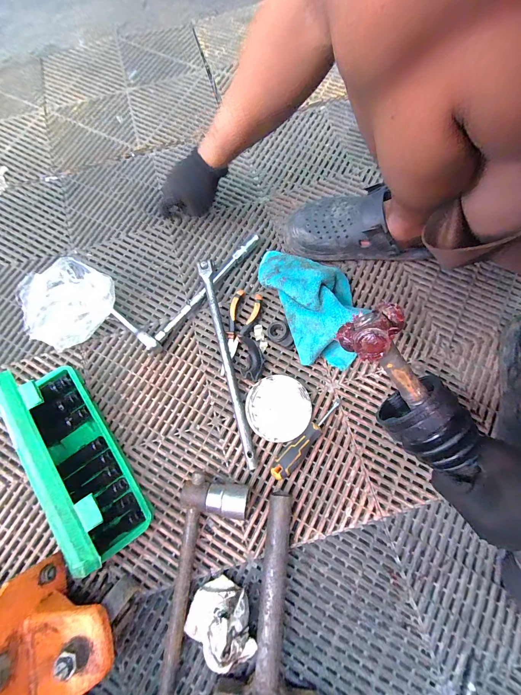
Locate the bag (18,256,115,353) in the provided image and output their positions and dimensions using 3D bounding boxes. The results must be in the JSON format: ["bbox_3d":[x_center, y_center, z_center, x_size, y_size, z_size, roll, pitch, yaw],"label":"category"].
[{"bbox_3d":[-0.331,-0.071,0.462,0.139,0.079,0.142,24,76,8],"label":"bag"}]

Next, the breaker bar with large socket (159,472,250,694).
[{"bbox_3d":[-0.099,0.406,0.344,0.091,0.042,0.443,9,75,4],"label":"breaker bar with large socket"}]

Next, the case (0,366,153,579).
[{"bbox_3d":[-0.270,0.156,0.387,0.082,0.106,0.279,-35,76,-8],"label":"case"}]

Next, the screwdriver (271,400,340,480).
[{"bbox_3d":[0.069,0.137,0.415,0.025,0.027,0.145,40,73,12],"label":"screwdriver"}]

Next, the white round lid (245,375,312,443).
[{"bbox_3d":[0.029,0.098,0.439,0.100,0.017,0.099,0,74,2],"label":"white round lid"}]

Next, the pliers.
[{"bbox_3d":[-0.040,-0.026,0.472,0.050,0.023,0.148,16,75,6],"label":"pliers"}]

